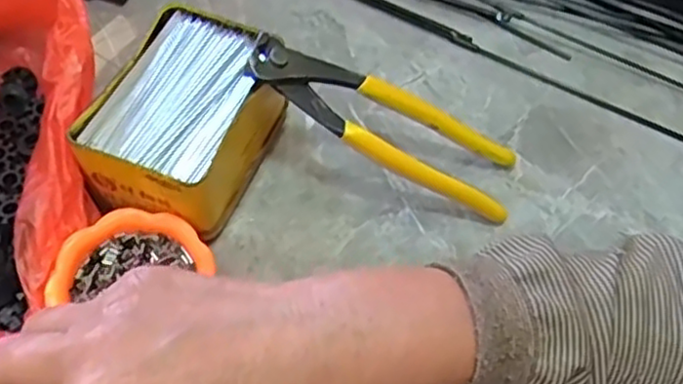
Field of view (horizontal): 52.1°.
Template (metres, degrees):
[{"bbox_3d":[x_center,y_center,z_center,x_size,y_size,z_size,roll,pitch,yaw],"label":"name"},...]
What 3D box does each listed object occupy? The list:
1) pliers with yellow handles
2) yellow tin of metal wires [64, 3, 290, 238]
[{"bbox_3d":[0.025,-0.038,0.387,0.163,0.014,0.046,28,58,-13],"label":"pliers with yellow handles"},{"bbox_3d":[-0.084,-0.039,0.388,0.073,0.065,0.114,20,59,8],"label":"yellow tin of metal wires"}]

